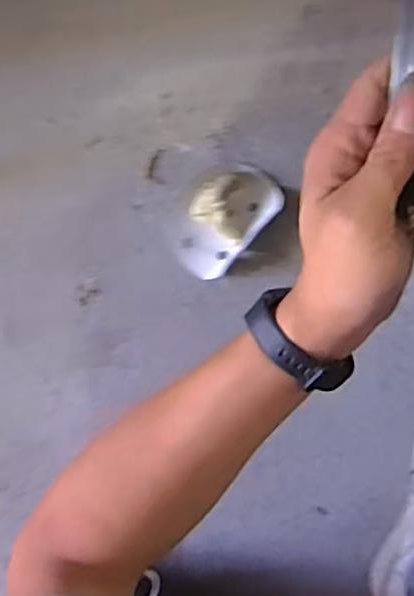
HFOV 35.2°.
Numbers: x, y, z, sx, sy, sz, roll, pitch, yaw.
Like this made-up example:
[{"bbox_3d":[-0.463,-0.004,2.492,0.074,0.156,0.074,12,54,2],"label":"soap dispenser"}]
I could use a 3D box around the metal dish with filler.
[{"bbox_3d":[0.012,-0.079,0.636,0.077,0.032,0.114,38,95,-5],"label":"metal dish with filler"}]

